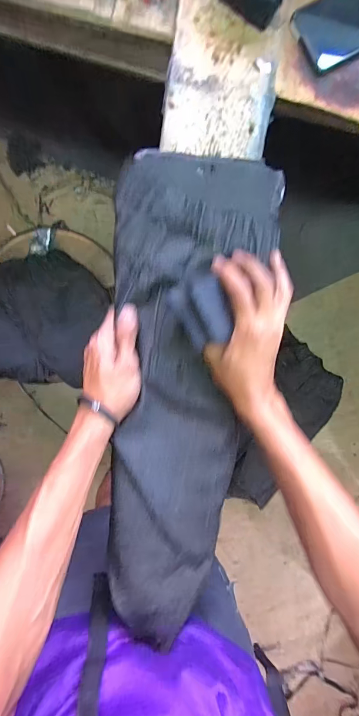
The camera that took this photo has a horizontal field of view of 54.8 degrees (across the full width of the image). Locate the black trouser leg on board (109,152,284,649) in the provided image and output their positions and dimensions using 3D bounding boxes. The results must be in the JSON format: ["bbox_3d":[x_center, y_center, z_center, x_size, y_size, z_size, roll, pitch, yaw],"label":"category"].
[{"bbox_3d":[0.005,0.045,0.396,0.172,0.023,0.538,5,93,-7],"label":"black trouser leg on board"}]

